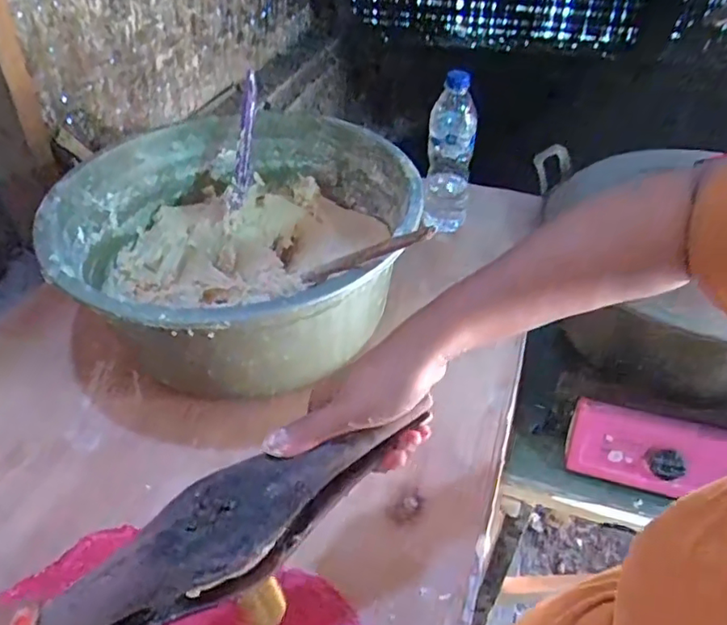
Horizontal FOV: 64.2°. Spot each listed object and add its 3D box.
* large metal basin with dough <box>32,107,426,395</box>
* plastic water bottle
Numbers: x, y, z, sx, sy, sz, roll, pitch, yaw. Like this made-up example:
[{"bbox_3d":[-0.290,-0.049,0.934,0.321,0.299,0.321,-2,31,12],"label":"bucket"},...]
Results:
[{"bbox_3d":[-0.148,-0.087,0.681,0.392,0.162,0.394,0,41,0],"label":"large metal basin with dough"},{"bbox_3d":[0.123,-0.222,0.814,0.069,0.214,0.063,8,41,8],"label":"plastic water bottle"}]

